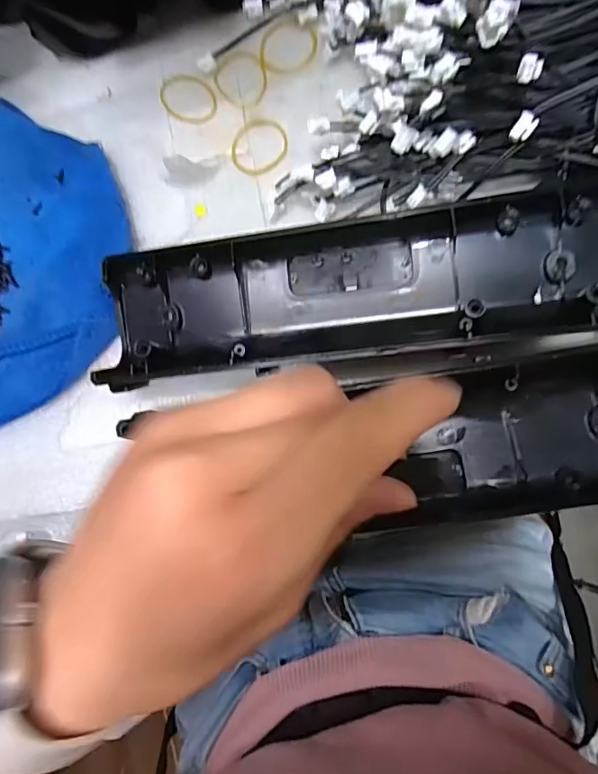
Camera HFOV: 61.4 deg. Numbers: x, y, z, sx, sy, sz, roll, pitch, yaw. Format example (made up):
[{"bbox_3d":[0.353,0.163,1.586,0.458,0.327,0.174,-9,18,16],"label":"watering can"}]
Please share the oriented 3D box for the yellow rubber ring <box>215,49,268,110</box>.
[{"bbox_3d":[-0.030,-0.166,0.271,0.029,0.004,0.029,0,91,2],"label":"yellow rubber ring"}]

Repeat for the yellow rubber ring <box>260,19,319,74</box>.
[{"bbox_3d":[-0.005,-0.181,0.268,0.030,0.004,0.029,-1,85,9],"label":"yellow rubber ring"}]

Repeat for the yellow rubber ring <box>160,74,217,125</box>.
[{"bbox_3d":[-0.060,-0.157,0.275,0.035,0.004,0.025,30,90,10],"label":"yellow rubber ring"}]

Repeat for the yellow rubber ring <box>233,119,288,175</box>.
[{"bbox_3d":[-0.021,-0.128,0.267,0.029,0.004,0.031,-1,85,9],"label":"yellow rubber ring"}]

